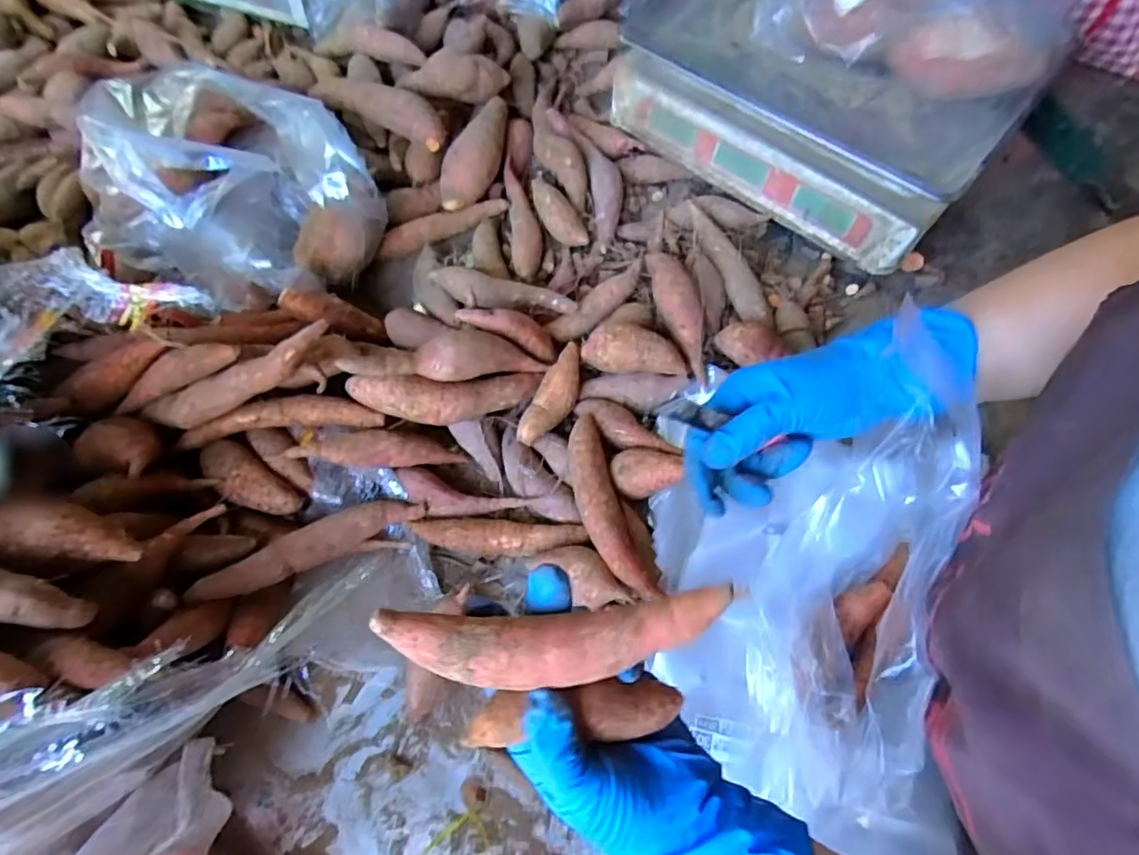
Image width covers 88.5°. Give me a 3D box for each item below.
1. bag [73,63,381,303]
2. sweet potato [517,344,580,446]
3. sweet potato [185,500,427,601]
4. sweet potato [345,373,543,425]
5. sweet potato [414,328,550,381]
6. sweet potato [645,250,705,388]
[{"bbox_3d":[-0.284,-0.202,0.492,0.227,0.120,0.182,14,69,9],"label":"bag"},{"bbox_3d":[-0.012,-0.025,0.487,0.031,0.025,0.090,27,72,13],"label":"sweet potato"},{"bbox_3d":[-0.187,0.092,0.435,0.159,0.027,0.036,-21,70,-21],"label":"sweet potato"},{"bbox_3d":[-0.094,-0.024,0.466,0.149,0.031,0.039,-3,68,-19],"label":"sweet potato"},{"bbox_3d":[-0.069,-0.058,0.470,0.107,0.032,0.034,-2,66,-33],"label":"sweet potato"},{"bbox_3d":[0.092,-0.100,0.494,0.032,0.027,0.126,-12,68,-1],"label":"sweet potato"}]

